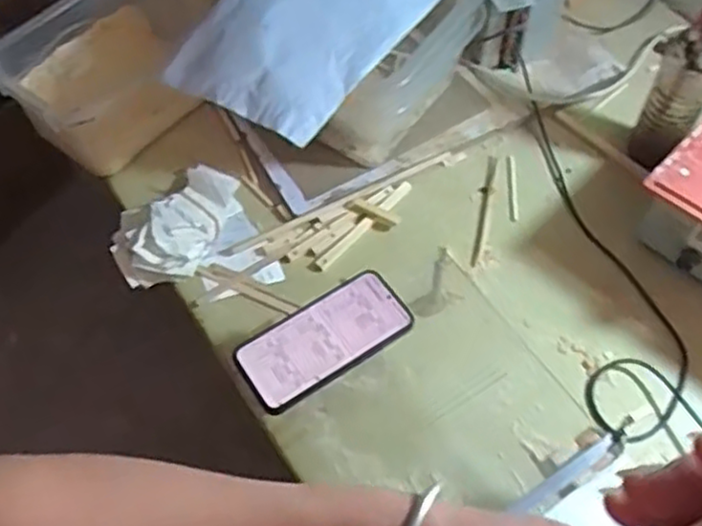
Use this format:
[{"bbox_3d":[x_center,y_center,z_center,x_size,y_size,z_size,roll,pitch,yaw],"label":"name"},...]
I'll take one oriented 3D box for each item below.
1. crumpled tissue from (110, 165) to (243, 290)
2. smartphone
[{"bbox_3d":[-0.205,-0.048,0.856,0.165,0.054,0.134,-25,60,-12],"label":"crumpled tissue"},{"bbox_3d":[-0.026,0.073,0.695,0.165,0.013,0.082,-30,61,-15],"label":"smartphone"}]

